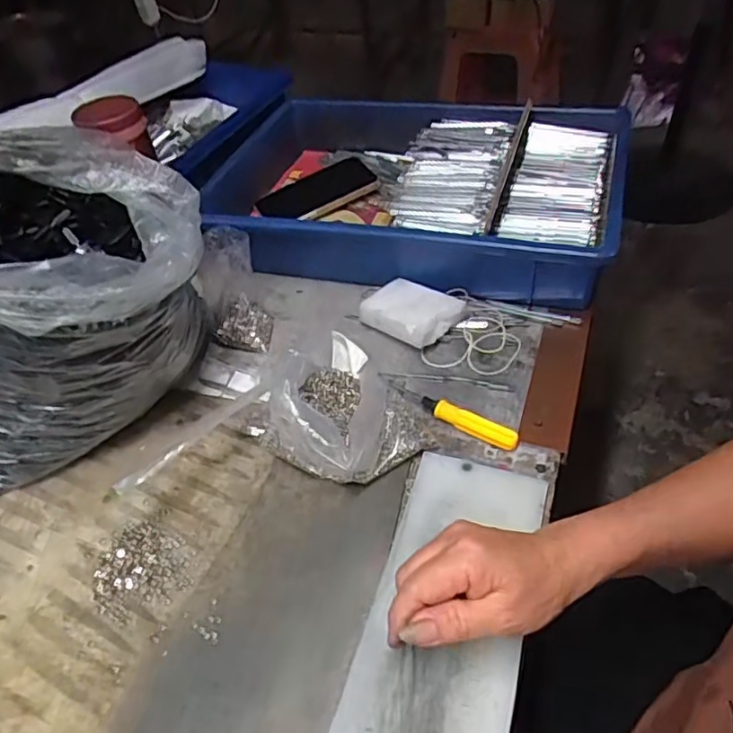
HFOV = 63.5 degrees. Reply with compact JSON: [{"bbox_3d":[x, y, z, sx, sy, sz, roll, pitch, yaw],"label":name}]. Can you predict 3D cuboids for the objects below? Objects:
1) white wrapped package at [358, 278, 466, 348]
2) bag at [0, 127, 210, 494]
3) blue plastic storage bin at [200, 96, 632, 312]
[{"bbox_3d":[0.043,-0.051,0.562,0.080,0.027,0.061,32,57,32],"label":"white wrapped package"},{"bbox_3d":[-0.218,-0.041,0.454,0.199,0.231,0.173,-5,45,3],"label":"bag"},{"bbox_3d":[0.021,-0.203,0.676,0.486,0.090,0.282,9,47,16],"label":"blue plastic storage bin"}]

